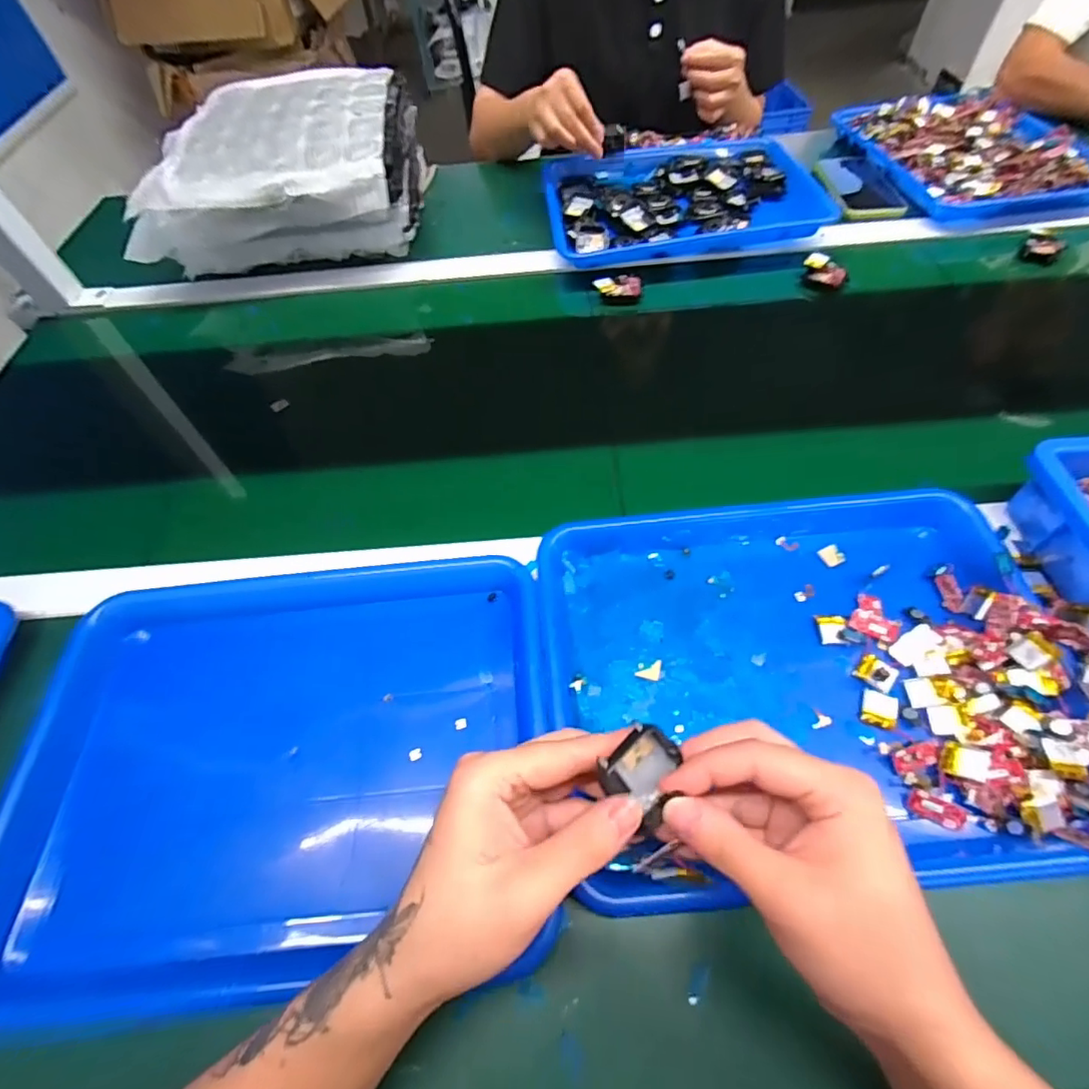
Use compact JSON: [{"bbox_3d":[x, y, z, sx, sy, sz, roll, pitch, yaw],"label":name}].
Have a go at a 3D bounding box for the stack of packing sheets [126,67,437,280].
[{"bbox_3d":[-0.333,-0.487,0.701,0.329,0.118,0.289,-7,58,-1],"label":"stack of packing sheets"}]

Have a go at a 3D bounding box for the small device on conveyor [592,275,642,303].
[{"bbox_3d":[0.085,-0.300,0.625,0.054,0.022,0.021,-6,58,0],"label":"small device on conveyor"}]

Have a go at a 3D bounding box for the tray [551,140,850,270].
[{"bbox_3d":[0.164,-0.444,0.675,0.318,0.031,0.236,-6,58,-1],"label":"tray"}]

